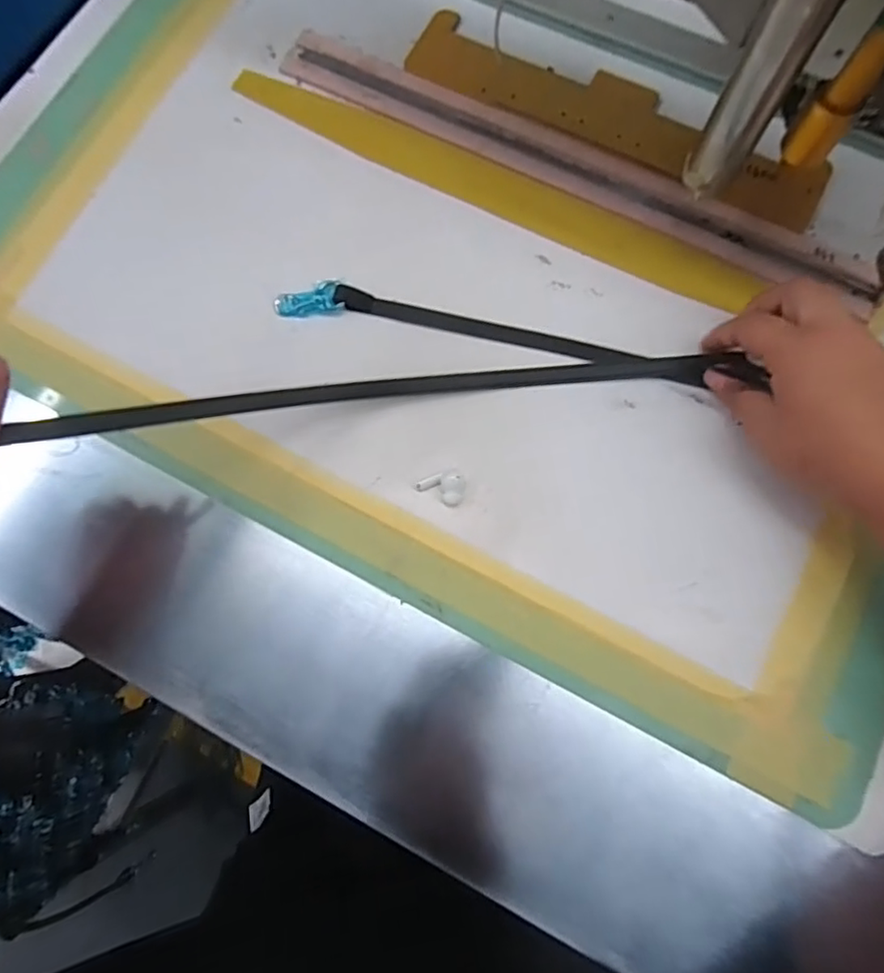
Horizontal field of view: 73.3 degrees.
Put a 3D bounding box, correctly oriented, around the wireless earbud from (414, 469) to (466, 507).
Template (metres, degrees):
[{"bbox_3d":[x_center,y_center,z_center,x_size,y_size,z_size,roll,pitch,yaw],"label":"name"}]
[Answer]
[{"bbox_3d":[0.002,0.002,0.381,0.031,0.014,0.023,-25,78,-4],"label":"wireless earbud"}]

